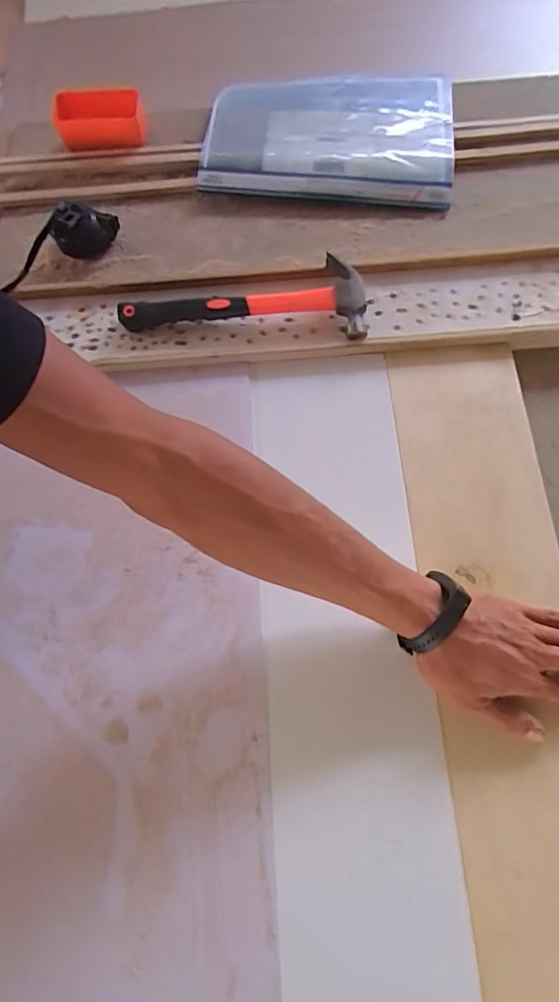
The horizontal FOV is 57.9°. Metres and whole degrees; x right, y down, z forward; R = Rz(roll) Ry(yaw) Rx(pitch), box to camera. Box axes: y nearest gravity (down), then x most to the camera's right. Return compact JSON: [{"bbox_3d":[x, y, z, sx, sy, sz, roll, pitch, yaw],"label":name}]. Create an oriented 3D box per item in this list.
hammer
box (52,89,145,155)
[{"bbox_3d":[-0.037,-0.222,0.546,0.257,0.026,0.088,5,71,4],"label":"hammer"},{"bbox_3d":[-0.221,-0.475,0.627,0.108,0.040,0.057,-4,70,1],"label":"box"}]

